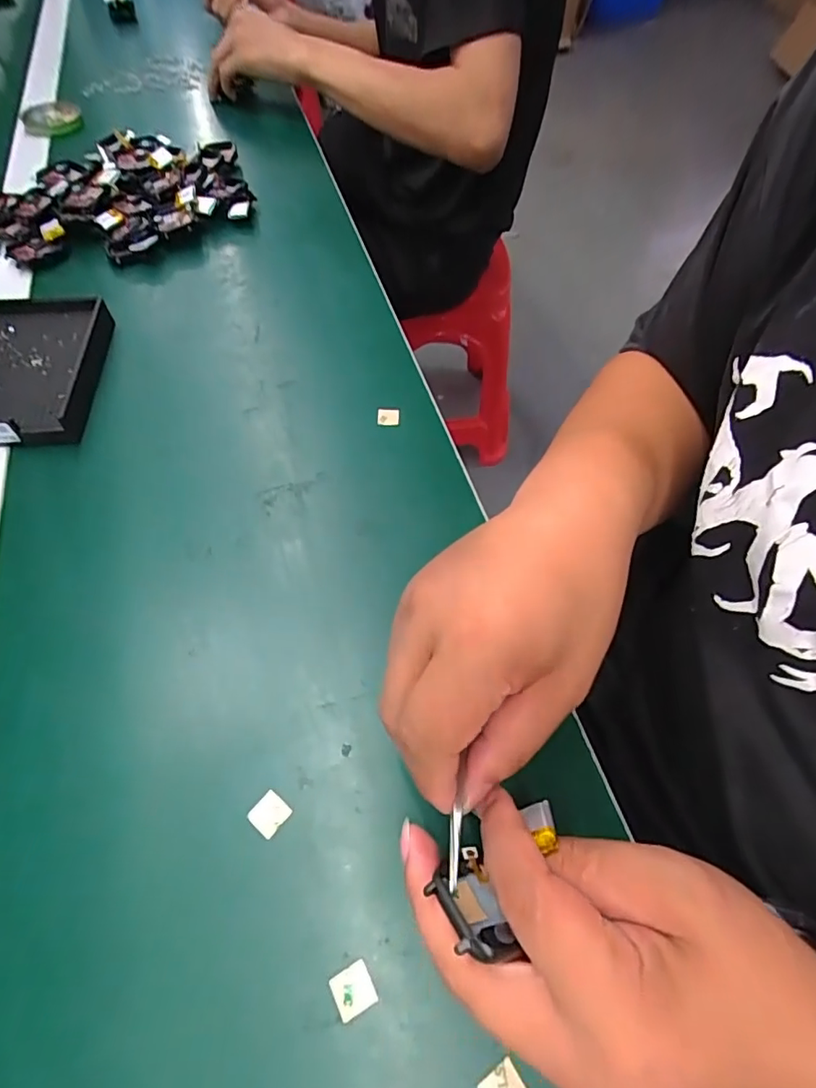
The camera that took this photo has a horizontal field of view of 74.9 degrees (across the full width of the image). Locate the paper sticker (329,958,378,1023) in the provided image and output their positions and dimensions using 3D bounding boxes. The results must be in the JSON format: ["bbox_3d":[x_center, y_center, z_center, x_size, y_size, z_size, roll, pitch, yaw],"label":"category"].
[{"bbox_3d":[-0.022,0.184,0.219,0.016,0.004,0.016,-22,57,-19],"label":"paper sticker"}]

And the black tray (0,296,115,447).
[{"bbox_3d":[-0.284,-0.130,0.398,0.095,0.026,0.142,-5,58,-4],"label":"black tray"}]

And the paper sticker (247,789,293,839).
[{"bbox_3d":[-0.066,0.128,0.252,0.016,0.004,0.016,34,62,19],"label":"paper sticker"}]

